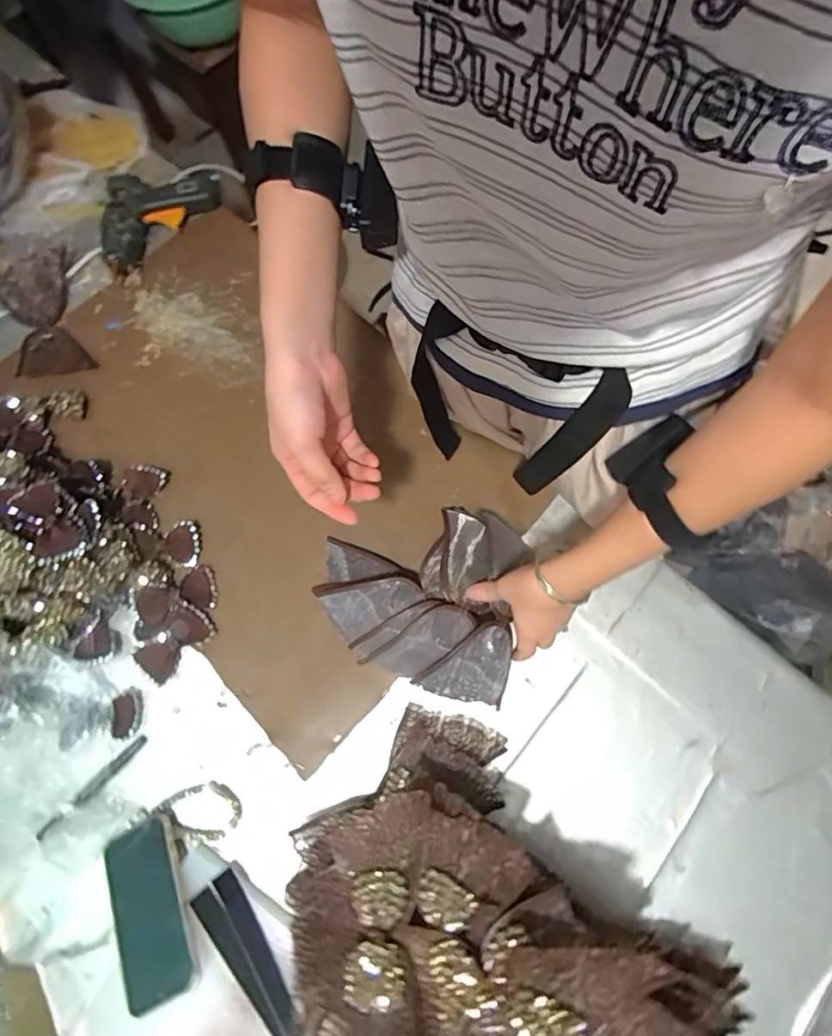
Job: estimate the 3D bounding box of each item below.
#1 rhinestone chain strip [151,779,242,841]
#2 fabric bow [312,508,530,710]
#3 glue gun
[{"bbox_3d":[-0.234,0.316,0.575,0.086,0.006,0.056,27,74,10],"label":"rhinestone chain strip"},{"bbox_3d":[-0.001,0.077,0.602,0.225,0.062,0.205,15,73,6],"label":"fabric bow"},{"bbox_3d":[-0.378,-0.444,0.784,0.160,0.048,0.178,-6,74,1],"label":"glue gun"}]

